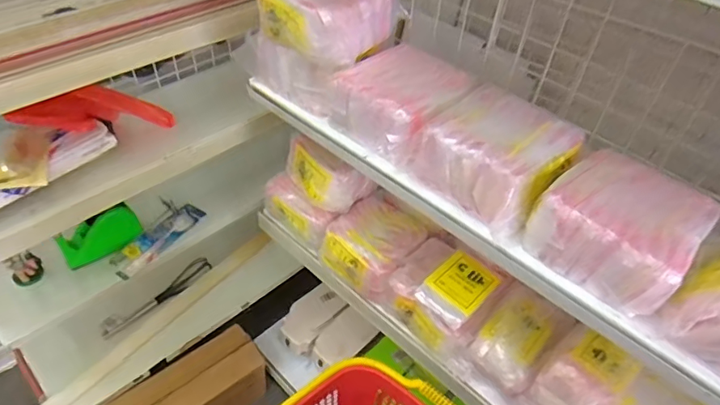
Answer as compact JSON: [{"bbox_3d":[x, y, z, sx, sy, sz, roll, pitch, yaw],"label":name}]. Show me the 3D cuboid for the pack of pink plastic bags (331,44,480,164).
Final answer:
[{"bbox_3d":[0.062,-0.157,0.753,0.173,0.088,0.174,35,52,27],"label":"pack of pink plastic bags"}]

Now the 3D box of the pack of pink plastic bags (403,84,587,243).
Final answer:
[{"bbox_3d":[0.181,-0.067,0.667,0.176,0.084,0.170,35,52,27],"label":"pack of pink plastic bags"}]

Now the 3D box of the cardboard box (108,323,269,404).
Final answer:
[{"bbox_3d":[-0.416,0.487,1.230,0.394,0.187,0.159,-29,54,-29],"label":"cardboard box"}]

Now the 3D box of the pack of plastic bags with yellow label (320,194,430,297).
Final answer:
[{"bbox_3d":[0.028,0.079,0.964,0.161,0.084,0.159,30,50,23],"label":"pack of plastic bags with yellow label"}]

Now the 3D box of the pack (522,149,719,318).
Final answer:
[{"bbox_3d":[0.310,0.027,0.597,0.167,0.080,0.164,35,52,27],"label":"pack"}]

